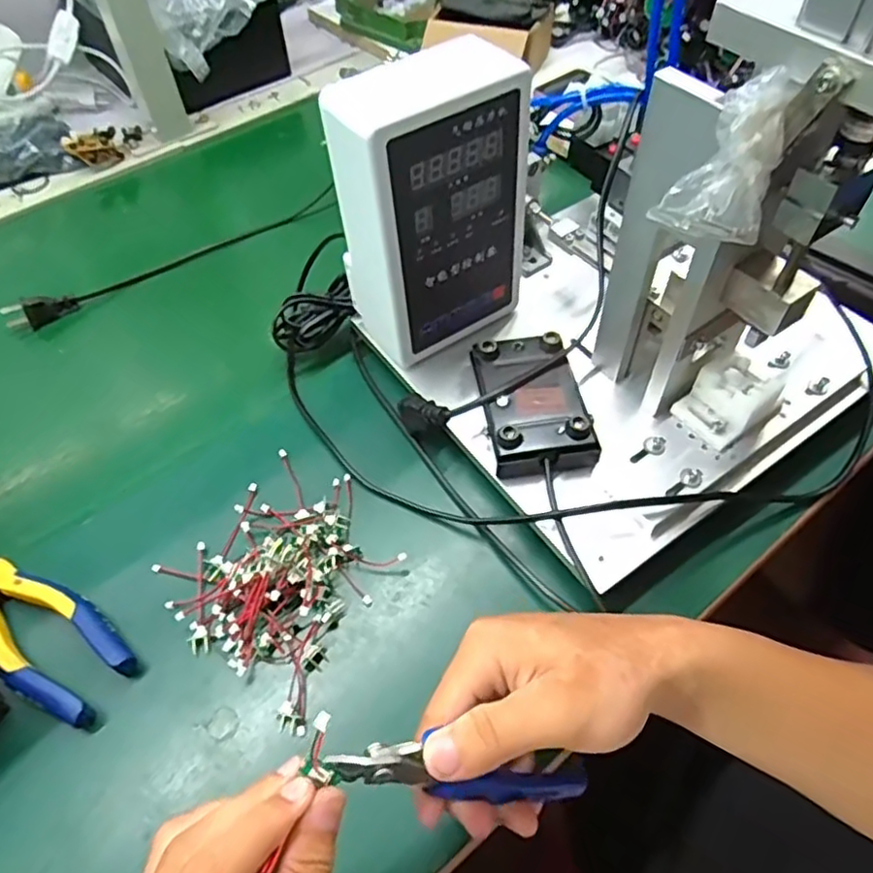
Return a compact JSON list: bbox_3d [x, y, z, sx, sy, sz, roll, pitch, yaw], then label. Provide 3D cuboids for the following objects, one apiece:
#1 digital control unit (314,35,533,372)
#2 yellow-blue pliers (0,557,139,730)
[{"bbox_3d":[-0.004,-0.141,0.418,0.114,0.185,0.068,-28,57,-17],"label":"digital control unit"},{"bbox_3d":[-0.242,0.107,0.374,0.149,0.020,0.054,23,58,19],"label":"yellow-blue pliers"}]

